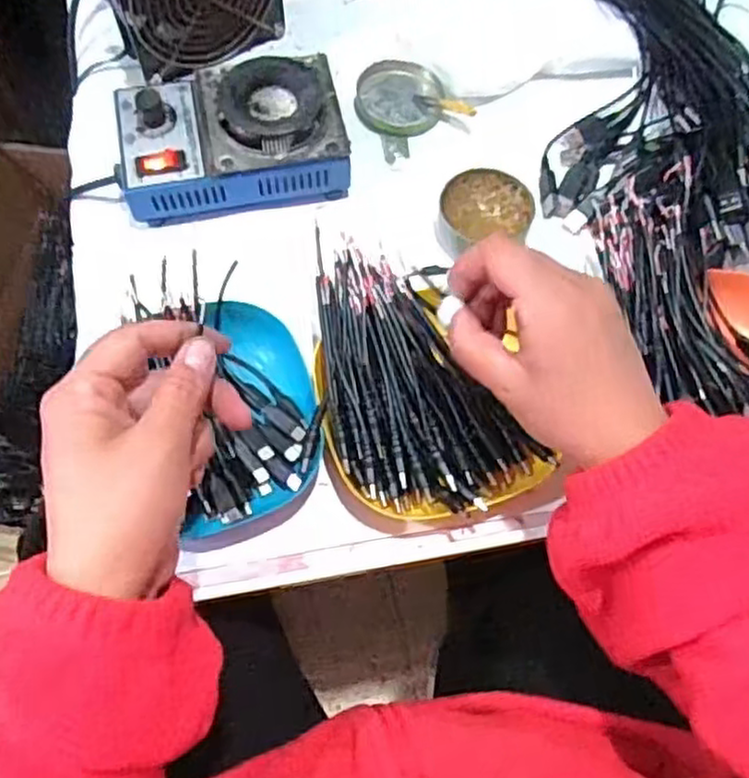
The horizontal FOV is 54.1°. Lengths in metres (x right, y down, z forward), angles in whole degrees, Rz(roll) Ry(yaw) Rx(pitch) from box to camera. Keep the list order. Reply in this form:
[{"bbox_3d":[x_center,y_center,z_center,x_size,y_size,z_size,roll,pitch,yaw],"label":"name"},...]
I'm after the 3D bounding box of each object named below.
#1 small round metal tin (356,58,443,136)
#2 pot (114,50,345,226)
[{"bbox_3d":[0.019,-0.220,0.555,0.064,0.011,0.062,1,68,-2],"label":"small round metal tin"},{"bbox_3d":[-0.097,-0.174,0.496,0.150,0.050,0.103,-10,69,-6],"label":"pot"}]

